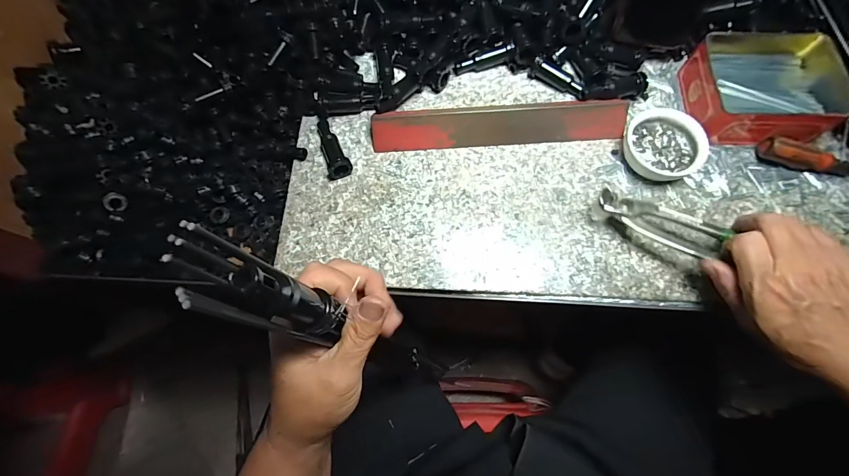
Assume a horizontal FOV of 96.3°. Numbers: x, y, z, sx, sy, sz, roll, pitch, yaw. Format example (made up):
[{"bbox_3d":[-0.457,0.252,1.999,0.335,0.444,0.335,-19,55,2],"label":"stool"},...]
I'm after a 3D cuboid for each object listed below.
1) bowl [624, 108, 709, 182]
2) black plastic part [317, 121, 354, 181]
[{"bbox_3d":[0.234,-0.092,0.372,0.064,0.023,0.072,-39,73,-10],"label":"bowl"},{"bbox_3d":[-0.095,-0.095,0.392,0.024,0.022,0.072,-20,71,-4],"label":"black plastic part"}]

